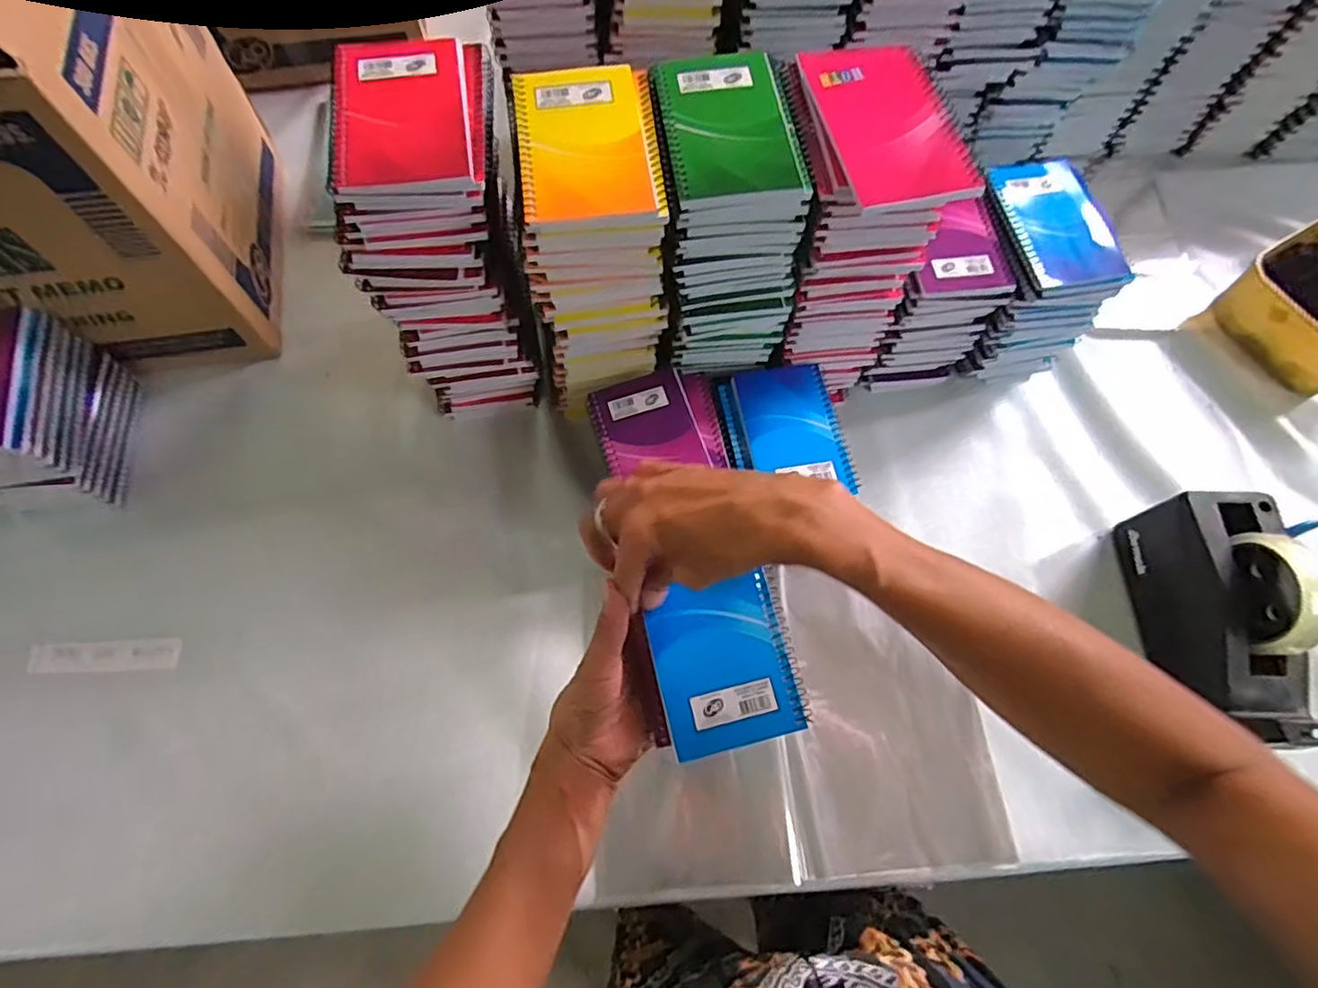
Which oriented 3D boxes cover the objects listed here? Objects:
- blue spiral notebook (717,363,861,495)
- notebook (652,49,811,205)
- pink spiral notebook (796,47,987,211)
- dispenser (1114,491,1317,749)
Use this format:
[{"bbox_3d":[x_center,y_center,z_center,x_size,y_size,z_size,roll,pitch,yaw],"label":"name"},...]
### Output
[{"bbox_3d":[0.109,-0.059,0.536,0.095,0.017,0.128,-9,69,-3],"label":"blue spiral notebook"},{"bbox_3d":[0.048,-0.249,0.404,0.090,0.005,0.125,-6,69,-2],"label":"notebook"},{"bbox_3d":[0.152,-0.250,0.409,0.083,0.015,0.140,-7,69,-2],"label":"pink spiral notebook"},{"bbox_3d":[0.464,0.098,0.494,0.074,0.116,0.193,5,66,0],"label":"dispenser"}]

